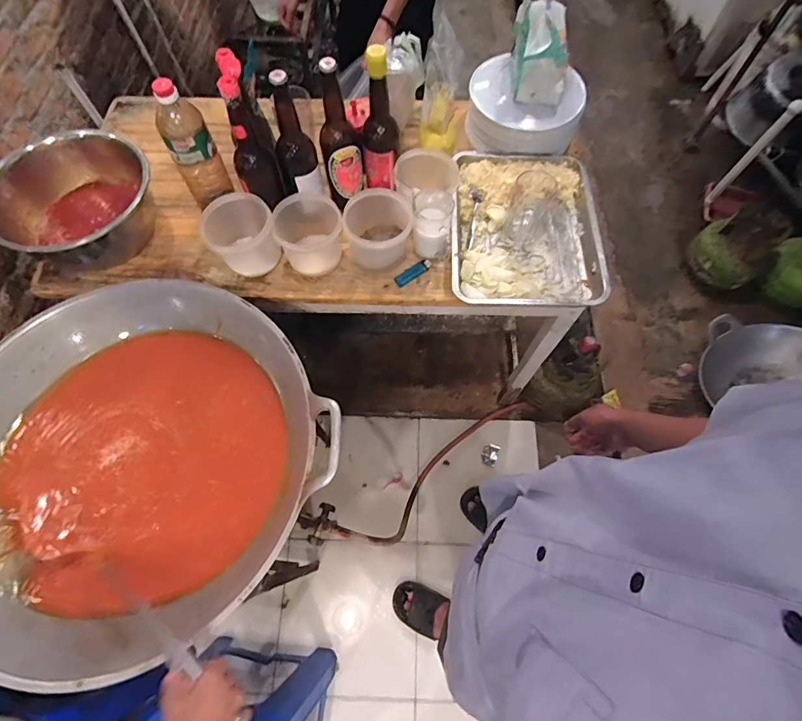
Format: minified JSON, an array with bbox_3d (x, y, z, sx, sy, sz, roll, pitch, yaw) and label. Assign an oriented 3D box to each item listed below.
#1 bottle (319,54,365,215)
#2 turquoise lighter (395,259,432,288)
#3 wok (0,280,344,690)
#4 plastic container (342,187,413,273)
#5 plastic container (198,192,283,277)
[{"bbox_3d":[-0.109,-0.403,0.781,0.074,0.257,0.065,-31,70,-12],"label":"bottle"},{"bbox_3d":[0.026,-0.171,0.844,0.082,0.013,0.026,-37,72,-15],"label":"turquoise lighter"},{"bbox_3d":[-0.422,0.146,0.685,0.554,0.172,0.560,41,73,16],"label":"wok"},{"bbox_3d":[-0.043,-0.240,0.822,0.124,0.099,0.124,-4,67,-2],"label":"plastic container"},{"bbox_3d":[-0.299,-0.235,0.819,0.125,0.107,0.101,-26,69,-10],"label":"plastic container"}]

